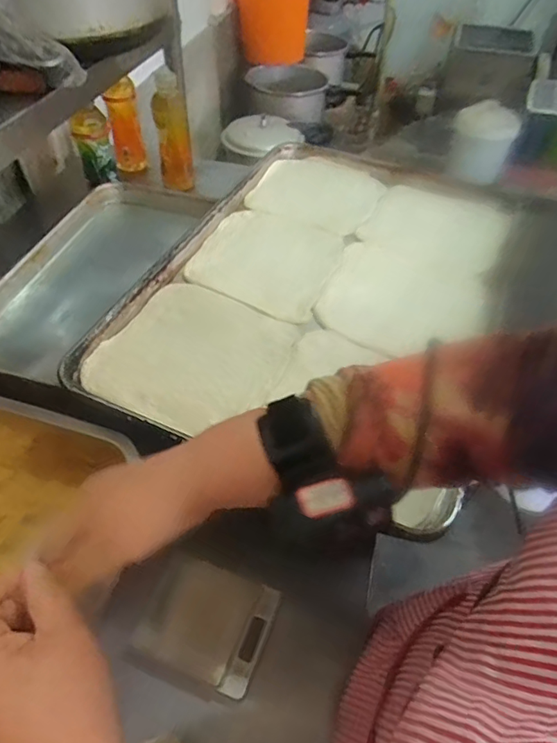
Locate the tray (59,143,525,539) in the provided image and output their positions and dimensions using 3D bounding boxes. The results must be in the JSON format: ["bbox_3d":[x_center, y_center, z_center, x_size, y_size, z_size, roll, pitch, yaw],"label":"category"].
[{"bbox_3d":[0.088,-0.137,0.657,0.394,0.052,0.650,23,53,12],"label":"tray"}]

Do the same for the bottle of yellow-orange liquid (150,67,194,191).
[{"bbox_3d":[-0.216,-0.485,0.998,0.065,0.215,0.049,-7,50,-8],"label":"bottle of yellow-orange liquid"}]

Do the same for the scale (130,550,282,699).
[{"bbox_3d":[-0.070,0.251,0.496,0.119,0.020,0.099,18,51,13],"label":"scale"}]

